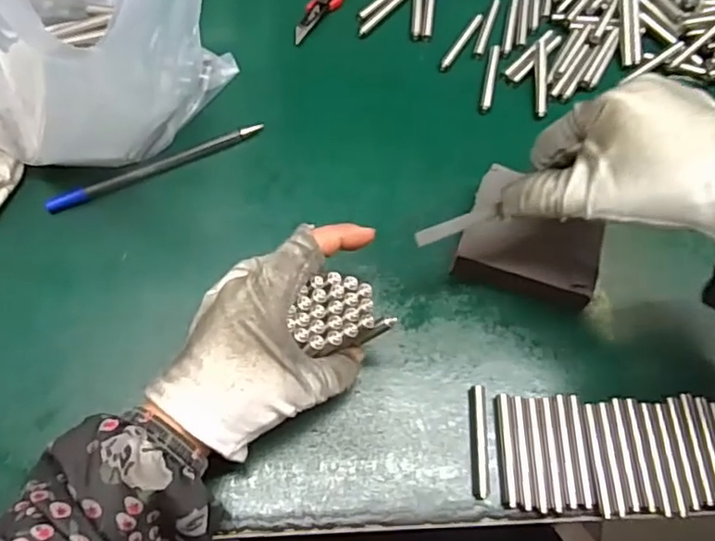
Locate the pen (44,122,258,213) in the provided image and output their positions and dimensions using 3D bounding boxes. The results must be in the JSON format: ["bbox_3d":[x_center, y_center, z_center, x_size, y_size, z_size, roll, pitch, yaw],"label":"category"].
[{"bbox_3d":[-0.128,-0.068,0.395,0.139,0.008,0.010,-25,69,-12],"label":"pen"}]

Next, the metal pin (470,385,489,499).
[{"bbox_3d":[0.067,0.092,0.334,0.008,0.007,0.058,3,66,-1],"label":"metal pin"}]

